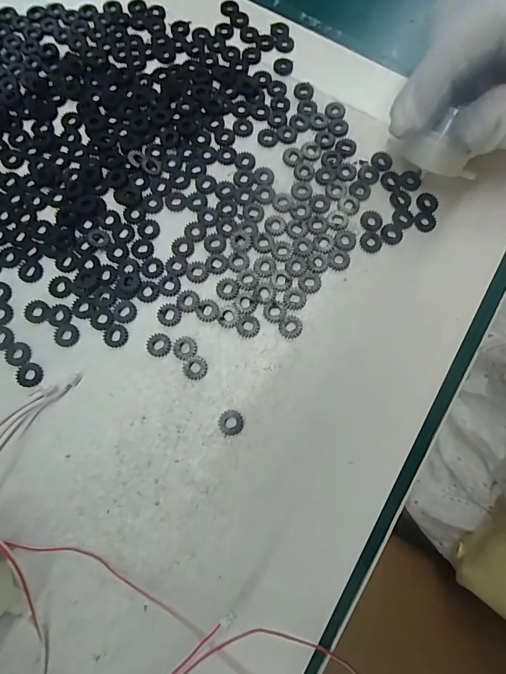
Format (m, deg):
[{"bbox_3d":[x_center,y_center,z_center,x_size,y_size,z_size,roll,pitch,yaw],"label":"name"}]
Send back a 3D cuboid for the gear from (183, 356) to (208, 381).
[{"bbox_3d":[-0.026,0.014,0.160,0.010,0.004,0.011,0,77,-1],"label":"gear"}]

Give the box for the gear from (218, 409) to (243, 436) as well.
[{"bbox_3d":[-0.009,0.036,0.153,0.010,0.004,0.011,-29,79,-8],"label":"gear"}]

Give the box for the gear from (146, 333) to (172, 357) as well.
[{"bbox_3d":[-0.042,0.003,0.162,0.011,0.004,0.011,0,77,-1],"label":"gear"}]

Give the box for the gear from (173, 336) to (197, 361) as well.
[{"bbox_3d":[-0.031,0.005,0.162,0.011,0.004,0.011,0,77,-1],"label":"gear"}]

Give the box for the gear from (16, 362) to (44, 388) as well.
[{"bbox_3d":[-0.097,0.016,0.156,0.011,0.004,0.010,0,77,-1],"label":"gear"}]

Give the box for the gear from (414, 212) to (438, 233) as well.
[{"bbox_3d":[0.086,-0.058,0.180,0.010,0.004,0.010,1,77,-2],"label":"gear"}]

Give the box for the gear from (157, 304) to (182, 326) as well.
[{"bbox_3d":[-0.039,-0.010,0.165,0.010,0.004,0.011,0,77,-1],"label":"gear"}]

